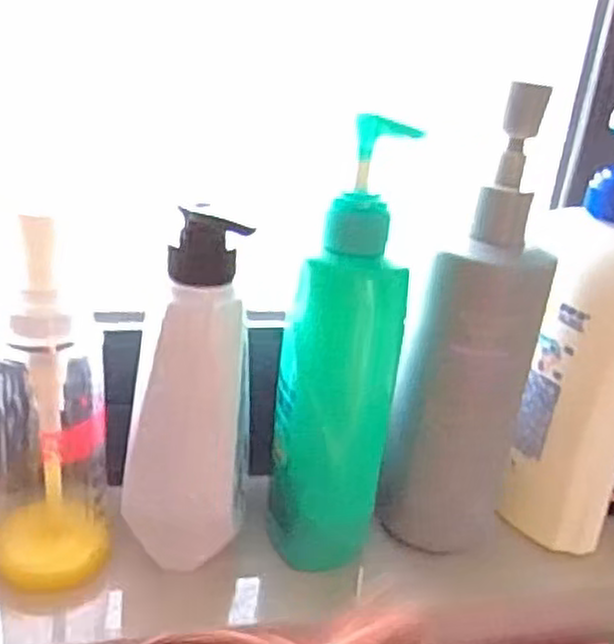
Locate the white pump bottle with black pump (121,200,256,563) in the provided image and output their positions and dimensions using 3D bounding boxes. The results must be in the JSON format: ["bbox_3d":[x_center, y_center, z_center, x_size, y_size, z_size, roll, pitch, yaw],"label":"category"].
[{"bbox_3d":[-0.059,0.035,0.399,0.062,0.179,0.059,5,24,-3],"label":"white pump bottle with black pump"}]

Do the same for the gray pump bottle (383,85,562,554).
[{"bbox_3d":[0.099,0.007,0.433,0.068,0.257,0.053,14,25,15],"label":"gray pump bottle"}]

